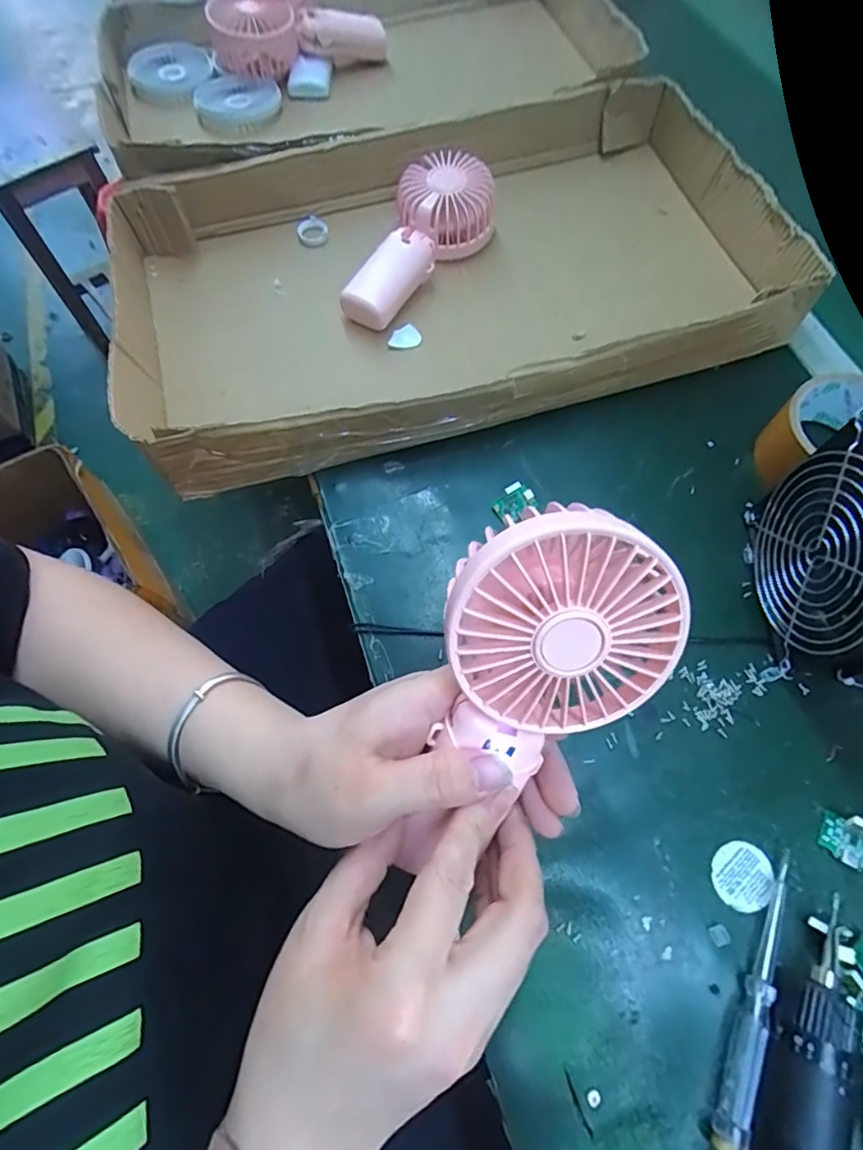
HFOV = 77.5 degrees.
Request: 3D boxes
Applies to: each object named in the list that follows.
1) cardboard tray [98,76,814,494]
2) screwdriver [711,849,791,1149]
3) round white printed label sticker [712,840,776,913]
[{"bbox_3d":[0.021,-0.261,0.453,0.523,0.062,0.302,-17,68,-6],"label":"cardboard tray"},{"bbox_3d":[0.166,0.212,0.273,0.013,0.013,0.136,25,70,11],"label":"screwdriver"},{"bbox_3d":[0.173,0.167,0.298,0.032,0.004,0.034,0,68,1],"label":"round white printed label sticker"}]

